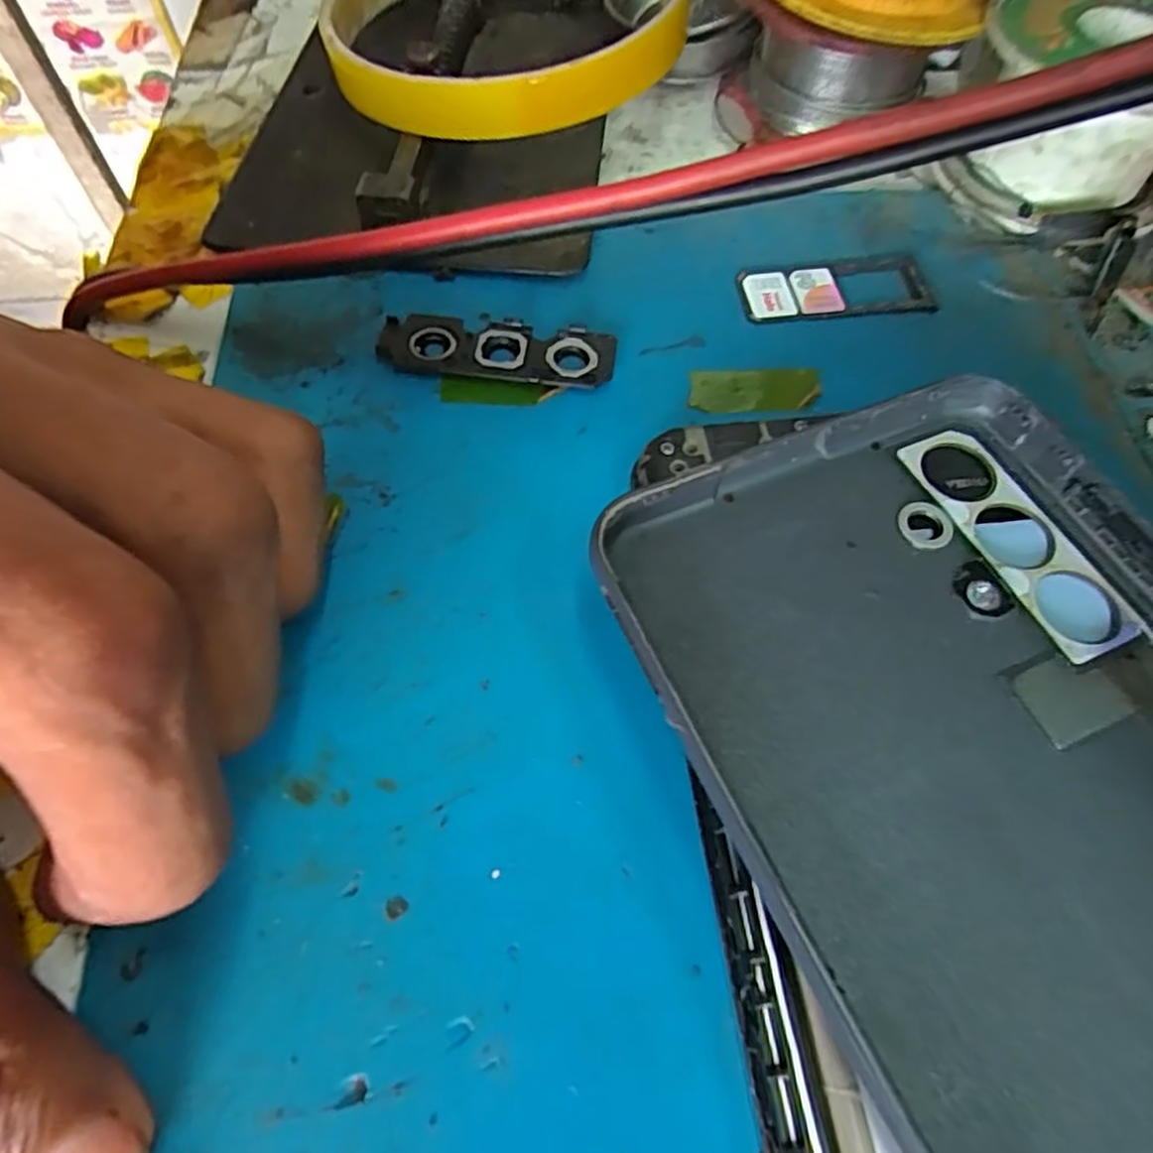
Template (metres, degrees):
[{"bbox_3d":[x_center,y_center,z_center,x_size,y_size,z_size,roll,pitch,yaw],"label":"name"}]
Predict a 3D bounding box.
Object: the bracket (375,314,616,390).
[{"bbox_3d":[-0.015,-0.042,0.131,0.042,0.004,0.015,8,62,4],"label":"bracket"}]

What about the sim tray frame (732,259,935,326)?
[{"bbox_3d":[0.052,-0.058,0.142,0.037,0.004,0.017,-7,62,-5],"label":"sim tray frame"}]

